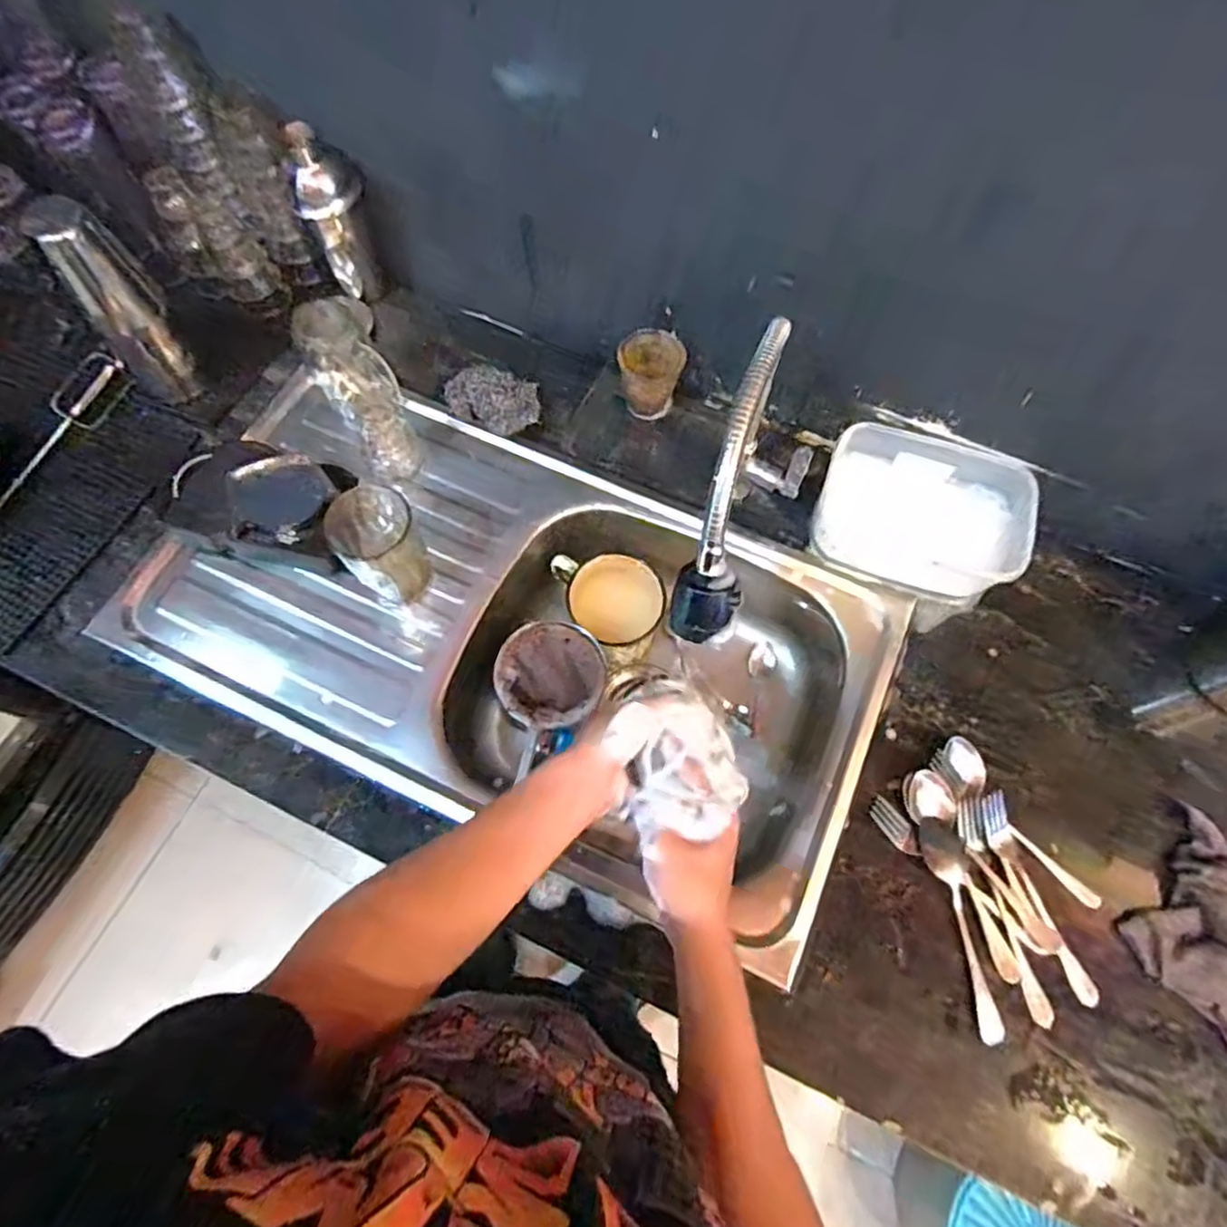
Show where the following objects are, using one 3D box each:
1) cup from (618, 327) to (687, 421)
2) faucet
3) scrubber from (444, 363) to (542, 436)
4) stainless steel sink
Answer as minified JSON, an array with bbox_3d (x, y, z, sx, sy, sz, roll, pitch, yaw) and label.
[{"bbox_3d":[0.042,-0.266,0.769,0.073,0.087,0.060,1,68,0],"label":"cup"},{"bbox_3d":[0.107,-0.079,0.575,0.060,0.302,0.257,26,74,9],"label":"faucet"},{"bbox_3d":[-0.136,-0.239,0.771,0.113,0.040,0.071,23,70,8],"label":"scrubber"},{"bbox_3d":[-0.111,0.027,0.750,0.755,0.136,0.397,23,70,8],"label":"stainless steel sink"}]

